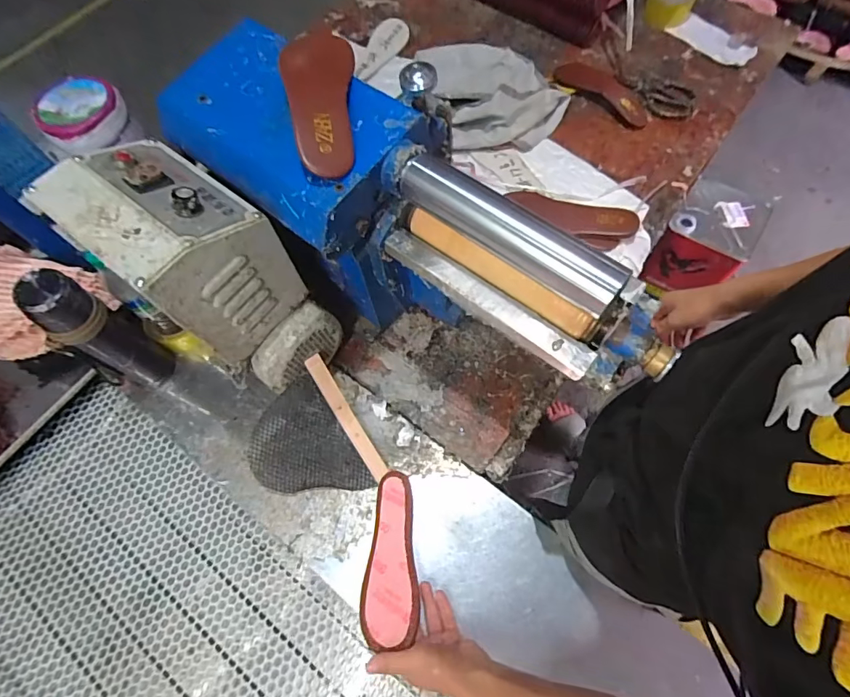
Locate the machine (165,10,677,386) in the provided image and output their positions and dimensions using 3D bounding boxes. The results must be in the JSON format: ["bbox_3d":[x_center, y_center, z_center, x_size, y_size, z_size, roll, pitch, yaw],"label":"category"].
[{"bbox_3d":[-0.018,-0.134,0.604,0.602,0.318,0.199,31,73,8],"label":"machine"}]

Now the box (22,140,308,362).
[{"bbox_3d":[-0.275,-0.116,0.536,0.187,0.192,0.139,35,72,15],"label":"box"}]

